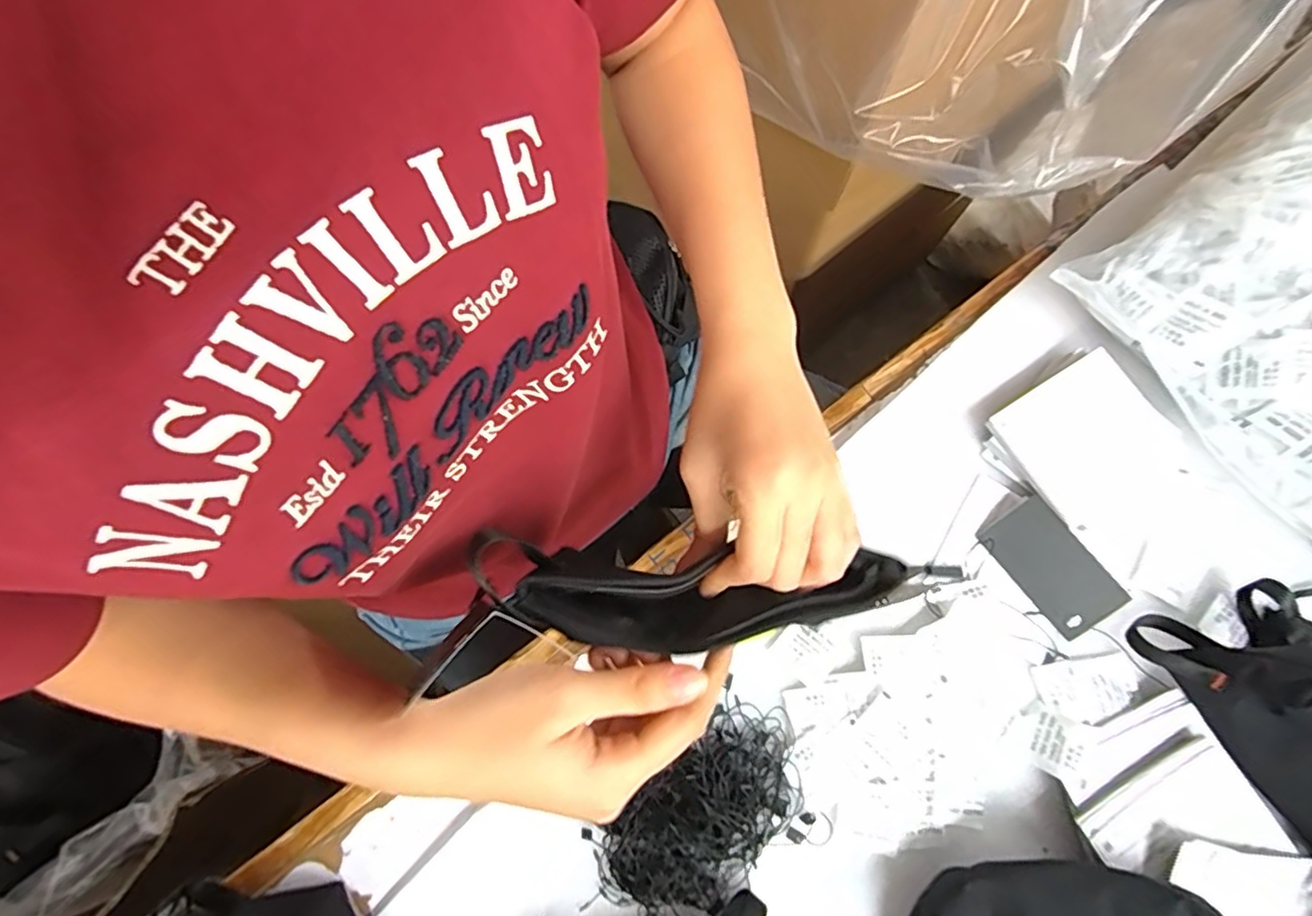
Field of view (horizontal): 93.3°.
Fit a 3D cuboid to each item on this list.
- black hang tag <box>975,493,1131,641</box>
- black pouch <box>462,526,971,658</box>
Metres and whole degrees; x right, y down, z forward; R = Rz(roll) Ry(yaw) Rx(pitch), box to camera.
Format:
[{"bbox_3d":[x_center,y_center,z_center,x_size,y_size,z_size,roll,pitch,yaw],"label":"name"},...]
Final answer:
[{"bbox_3d":[0.274,0.076,0.430,0.050,0.005,0.089,-38,79,5],"label":"black hang tag"},{"bbox_3d":[0.025,0.065,0.293,0.213,0.031,0.050,3,76,-11],"label":"black pouch"}]

